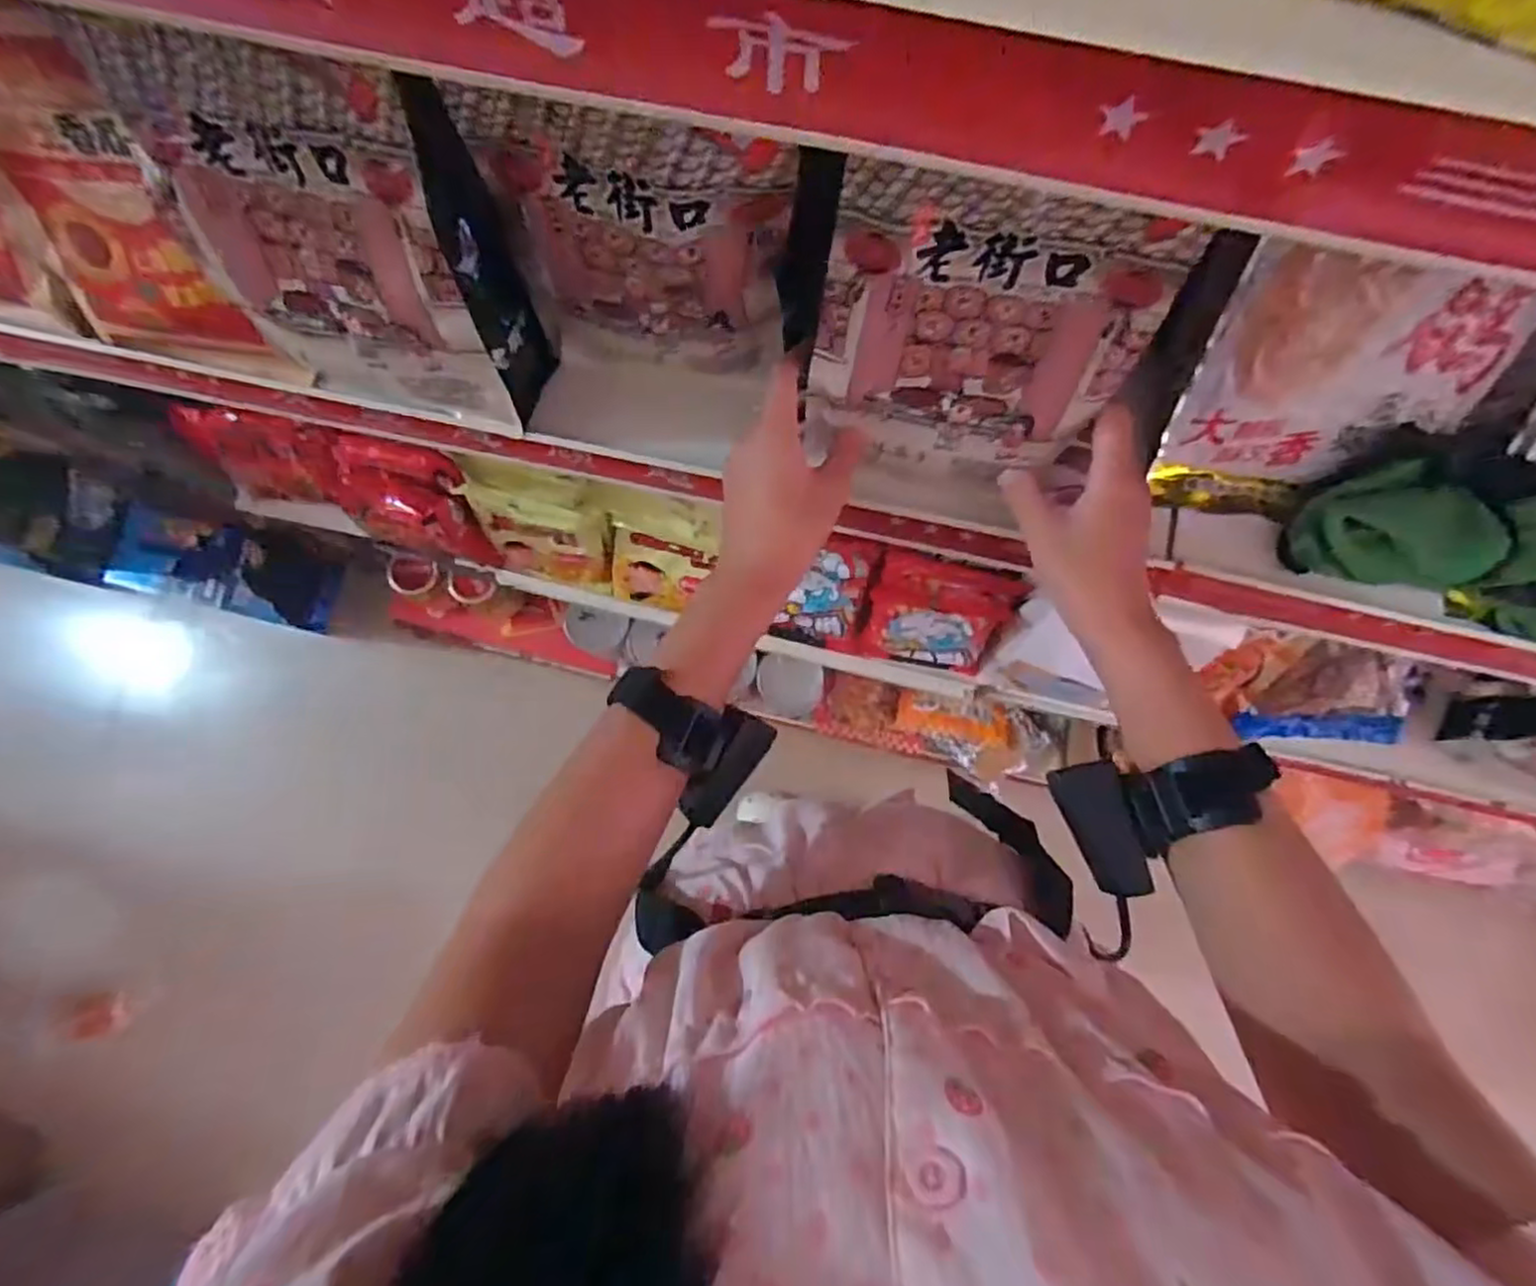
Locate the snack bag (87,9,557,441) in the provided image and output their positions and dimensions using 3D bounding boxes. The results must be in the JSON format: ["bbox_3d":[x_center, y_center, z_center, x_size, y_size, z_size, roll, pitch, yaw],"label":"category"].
[{"bbox_3d":[-0.233,-0.216,0.398,0.168,0.190,0.082,17,82,4],"label":"snack bag"}]

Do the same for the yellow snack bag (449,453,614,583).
[{"bbox_3d":[-0.235,-0.140,0.750,0.143,0.175,0.055,11,60,2],"label":"yellow snack bag"}]

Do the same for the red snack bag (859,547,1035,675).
[{"bbox_3d":[0.175,-0.030,0.723,0.136,0.159,0.060,21,44,10],"label":"red snack bag"}]

